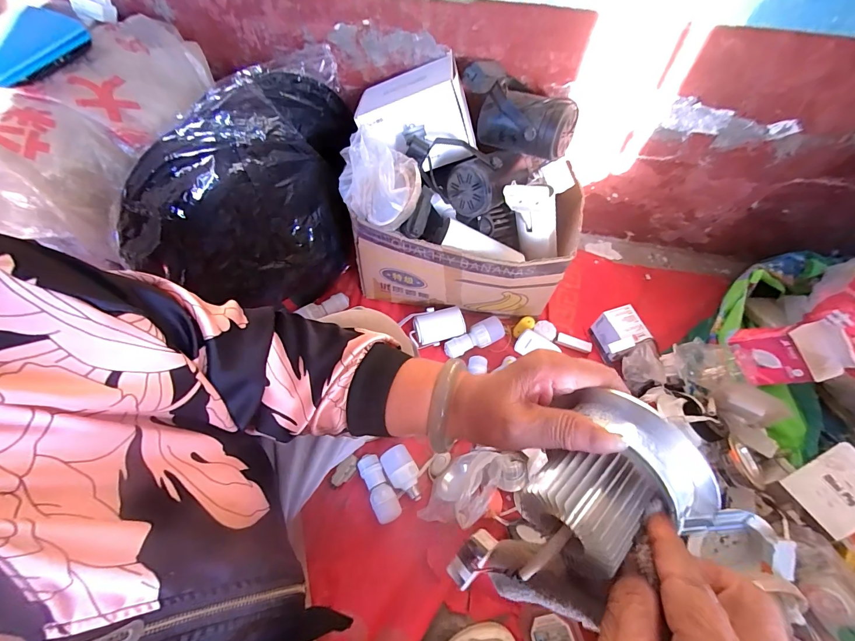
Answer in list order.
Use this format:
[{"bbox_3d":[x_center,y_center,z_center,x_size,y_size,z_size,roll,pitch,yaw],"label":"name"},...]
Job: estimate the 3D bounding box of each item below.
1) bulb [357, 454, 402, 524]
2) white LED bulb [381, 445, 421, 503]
[{"bbox_3d":[-0.097,0.330,0.731,0.048,0.039,0.128,-27,66,-14],"label":"bulb"},{"bbox_3d":[-0.047,0.303,0.735,0.057,0.050,0.105,-32,68,-16],"label":"white LED bulb"}]

